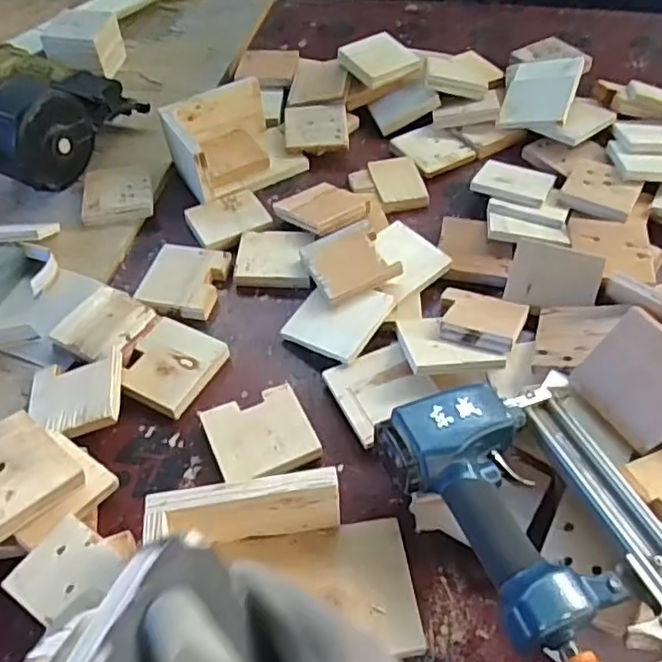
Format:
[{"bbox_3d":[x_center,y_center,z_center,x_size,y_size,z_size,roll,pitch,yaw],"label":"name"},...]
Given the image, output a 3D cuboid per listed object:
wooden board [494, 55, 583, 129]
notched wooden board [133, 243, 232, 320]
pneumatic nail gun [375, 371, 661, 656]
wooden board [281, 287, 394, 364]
[{"bbox_3d":[0.294,-0.339,0.874,0.101,0.016,0.142,6,59,23],"label":"wooden board"},{"bbox_3d":[-0.168,-0.060,0.712,0.086,0.020,0.092,12,52,9],"label":"notched wooden board"},{"bbox_3d":[0.165,0.134,0.467,0.183,0.049,0.226,-18,54,-15],"label":"pneumatic nail gun"},{"bbox_3d":[0.006,-0.014,0.650,0.091,0.010,0.088,19,63,28],"label":"wooden board"}]

